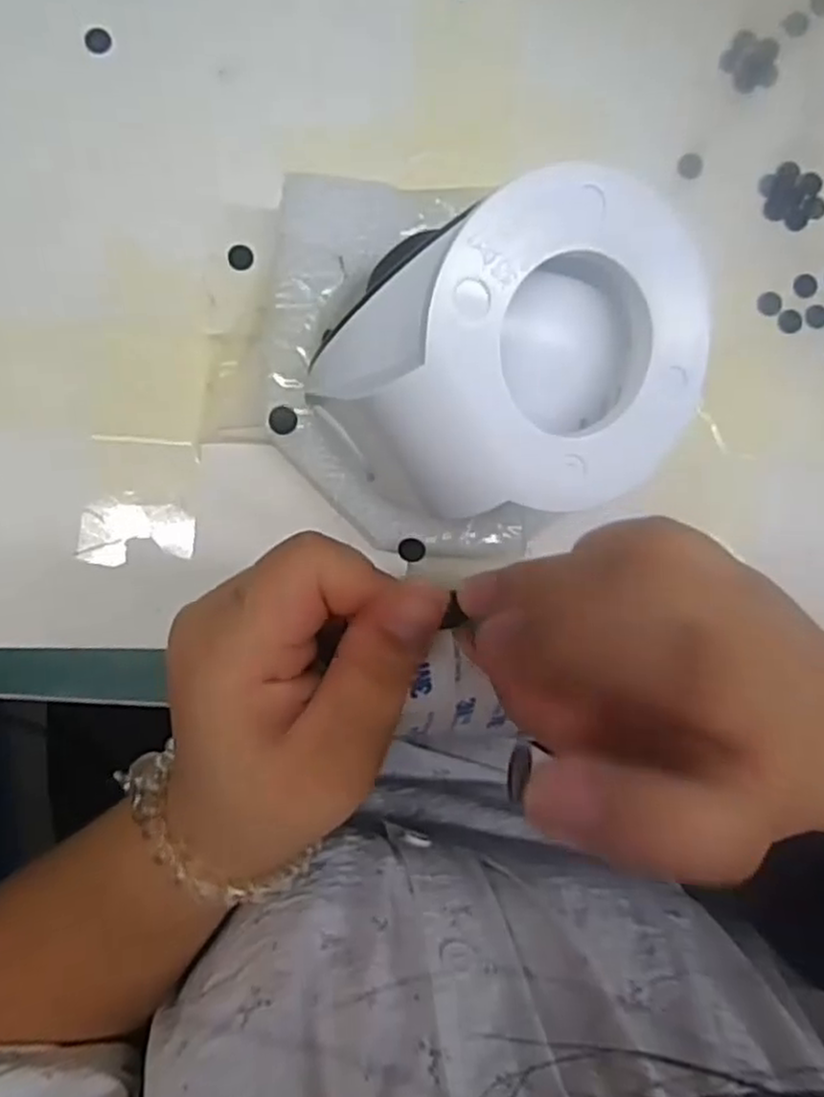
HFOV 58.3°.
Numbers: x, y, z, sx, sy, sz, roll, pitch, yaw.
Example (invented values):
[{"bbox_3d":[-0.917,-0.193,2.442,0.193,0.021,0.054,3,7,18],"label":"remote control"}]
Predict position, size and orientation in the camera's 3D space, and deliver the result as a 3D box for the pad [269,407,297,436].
[{"bbox_3d":[-0.047,-0.047,0.268,0.010,0.004,0.010,0,87,-5],"label":"pad"}]

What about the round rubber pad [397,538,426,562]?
[{"bbox_3d":[0.000,0.001,0.271,0.010,0.004,0.008,-2,87,-5],"label":"round rubber pad"}]

